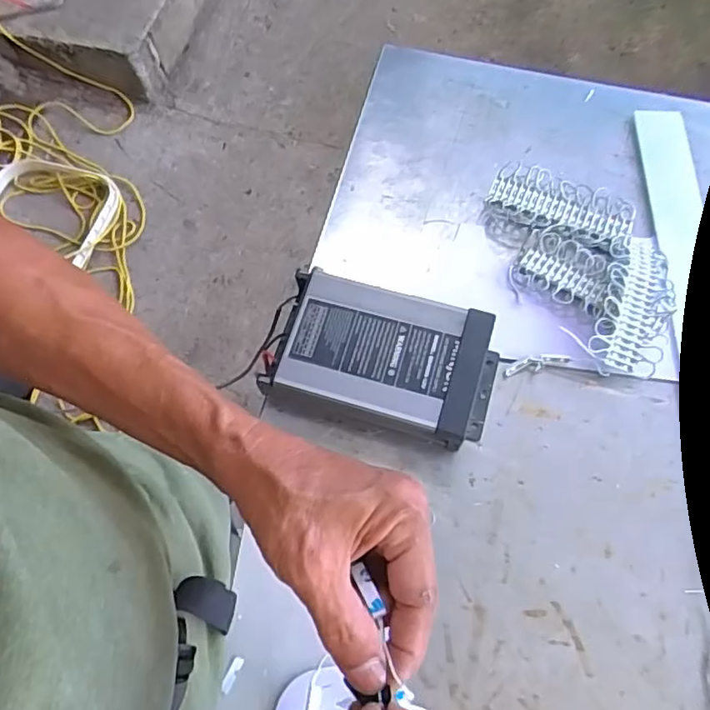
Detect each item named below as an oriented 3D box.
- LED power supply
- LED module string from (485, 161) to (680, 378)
[{"bbox_3d":[0.027,0.008,0.498,0.185,0.051,0.115,15,68,5],"label":"LED power supply"},{"bbox_3d":[0.213,-0.085,0.549,0.151,0.030,0.215,3,67,0],"label":"LED module string"}]

